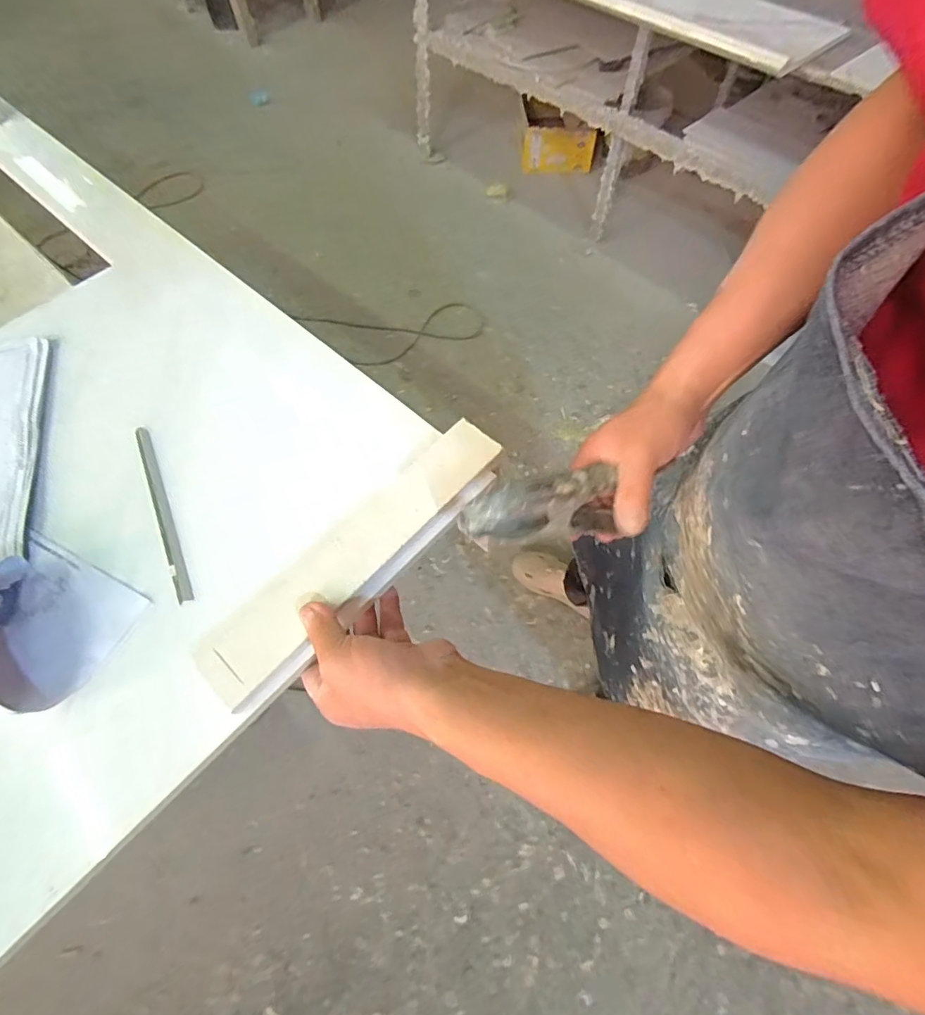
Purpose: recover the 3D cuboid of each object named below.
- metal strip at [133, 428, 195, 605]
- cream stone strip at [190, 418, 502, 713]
[{"bbox_3d":[-0.268,0.002,0.447,0.015,0.010,0.191,-25,66,-13],"label":"metal strip"},{"bbox_3d":[-0.080,0.034,0.414,0.067,0.018,0.289,41,71,18],"label":"cream stone strip"}]

